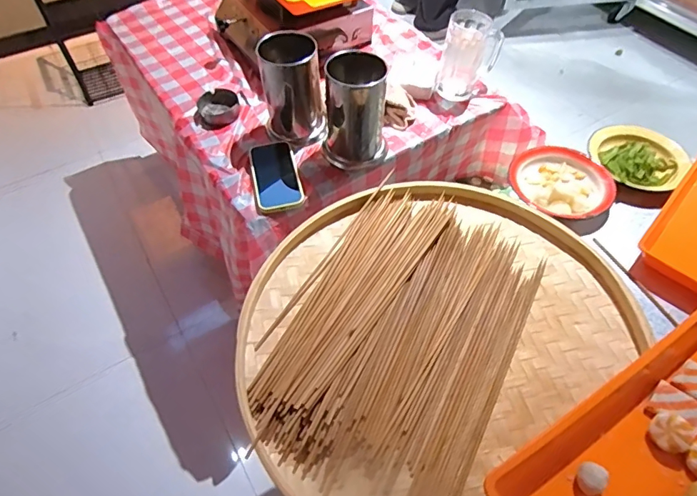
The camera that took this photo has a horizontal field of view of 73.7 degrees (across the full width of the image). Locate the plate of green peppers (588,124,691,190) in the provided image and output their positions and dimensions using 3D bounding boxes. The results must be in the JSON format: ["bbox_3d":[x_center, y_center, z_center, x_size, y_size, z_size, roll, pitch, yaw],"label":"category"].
[{"bbox_3d":[0.469,-0.149,0.758,0.145,0.031,0.127,35,61,23],"label":"plate of green peppers"}]

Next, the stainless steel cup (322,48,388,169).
[{"bbox_3d":[0.011,-0.234,0.791,0.102,0.174,0.098,0,54,0],"label":"stainless steel cup"}]

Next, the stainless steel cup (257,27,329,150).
[{"bbox_3d":[-0.096,-0.275,0.814,0.101,0.165,0.106,0,54,0],"label":"stainless steel cup"}]

